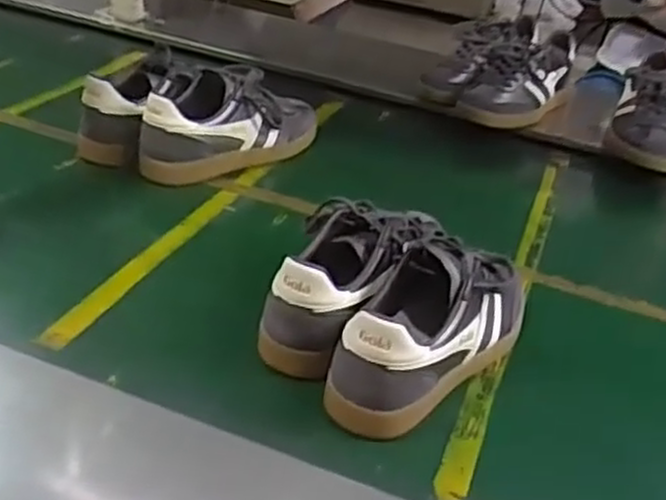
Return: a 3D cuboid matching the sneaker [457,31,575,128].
[{"bbox_3d":[0.305,-0.277,1.222,0.117,0.085,0.273,24,33,22],"label":"sneaker"}]

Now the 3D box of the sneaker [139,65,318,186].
[{"bbox_3d":[-0.124,-0.170,0.998,0.094,0.102,0.271,32,37,32],"label":"sneaker"}]

